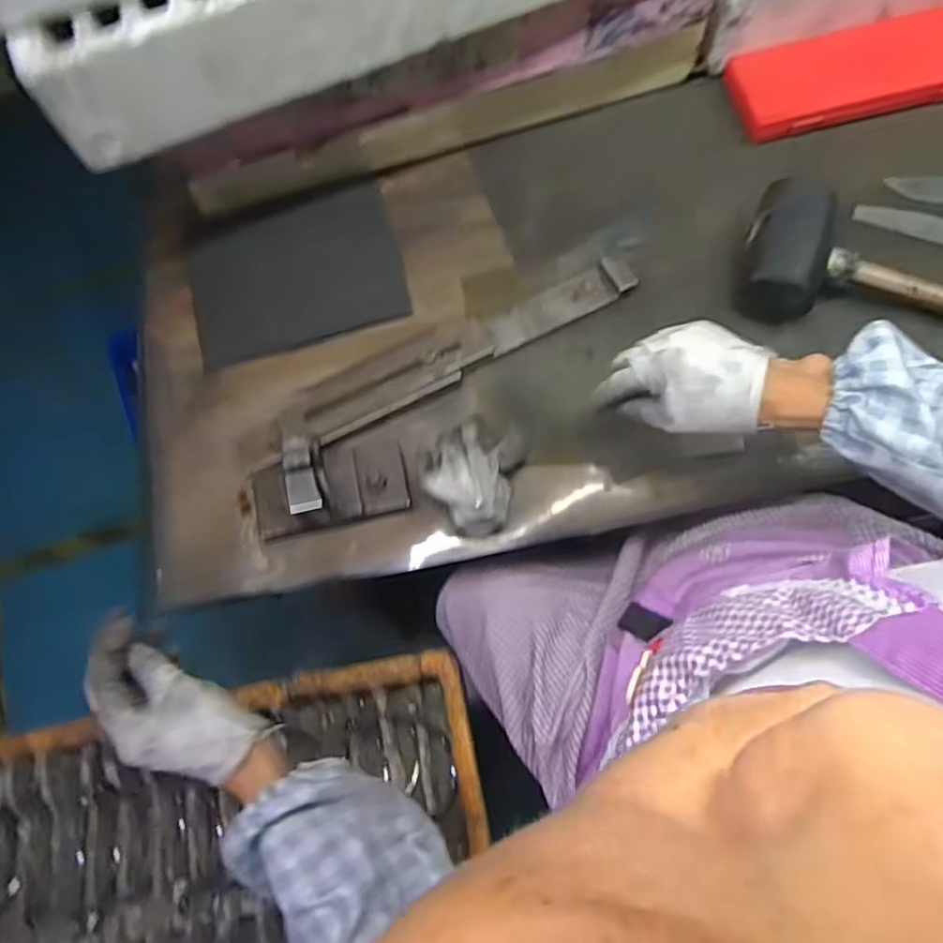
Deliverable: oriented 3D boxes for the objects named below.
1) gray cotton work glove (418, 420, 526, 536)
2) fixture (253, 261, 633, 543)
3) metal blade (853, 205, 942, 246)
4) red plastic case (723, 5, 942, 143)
[{"bbox_3d":[-0.001,0.004,0.576,0.071,0.052,0.085,15,71,8],"label":"gray cotton work glove"},{"bbox_3d":[-0.012,-0.076,0.606,0.401,0.073,0.132,-28,71,-8],"label":"fixture"},{"bbox_3d":[0.443,-0.224,0.658,0.157,0.006,0.023,23,88,13],"label":"metal blade"},{"bbox_3d":[0.394,-0.402,0.703,0.252,0.025,0.104,-13,70,-2],"label":"red plastic case"}]

